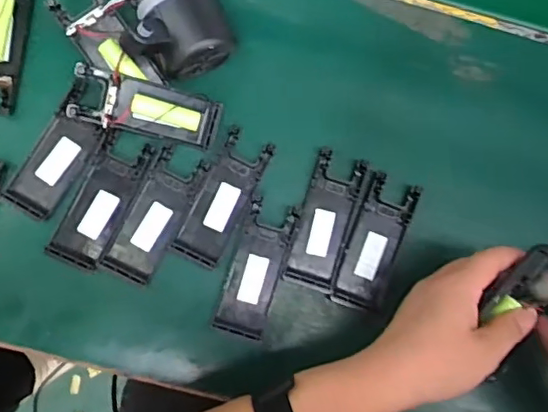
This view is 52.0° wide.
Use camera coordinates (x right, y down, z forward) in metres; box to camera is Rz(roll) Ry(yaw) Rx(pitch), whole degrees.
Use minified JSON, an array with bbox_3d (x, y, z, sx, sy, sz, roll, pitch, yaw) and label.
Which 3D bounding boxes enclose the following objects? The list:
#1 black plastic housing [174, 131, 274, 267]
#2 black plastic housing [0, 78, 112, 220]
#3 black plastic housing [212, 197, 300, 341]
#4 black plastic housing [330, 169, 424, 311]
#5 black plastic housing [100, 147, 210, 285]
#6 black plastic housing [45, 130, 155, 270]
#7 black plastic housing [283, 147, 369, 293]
[{"bbox_3d":[-0.038,-0.006,0.422,0.037,0.007,0.100,26,83,-1],"label":"black plastic housing"},{"bbox_3d":[-0.155,-0.038,0.414,0.043,0.008,0.100,33,83,0],"label":"black plastic housing"},{"bbox_3d":[-0.012,0.046,0.415,0.035,0.007,0.098,18,83,-2],"label":"black plastic housing"},{"bbox_3d":[0.077,0.028,0.424,0.038,0.009,0.101,22,83,-1],"label":"black plastic housing"},{"bbox_3d":[-0.088,0.007,0.414,0.038,0.007,0.098,26,83,-1],"label":"black plastic housing"},{"bbox_3d":[-0.126,-0.004,0.411,0.039,0.006,0.097,24,83,-1],"label":"black plastic housing"},{"bbox_3d":[0.039,0.011,0.424,0.038,0.007,0.102,18,83,-2],"label":"black plastic housing"}]

